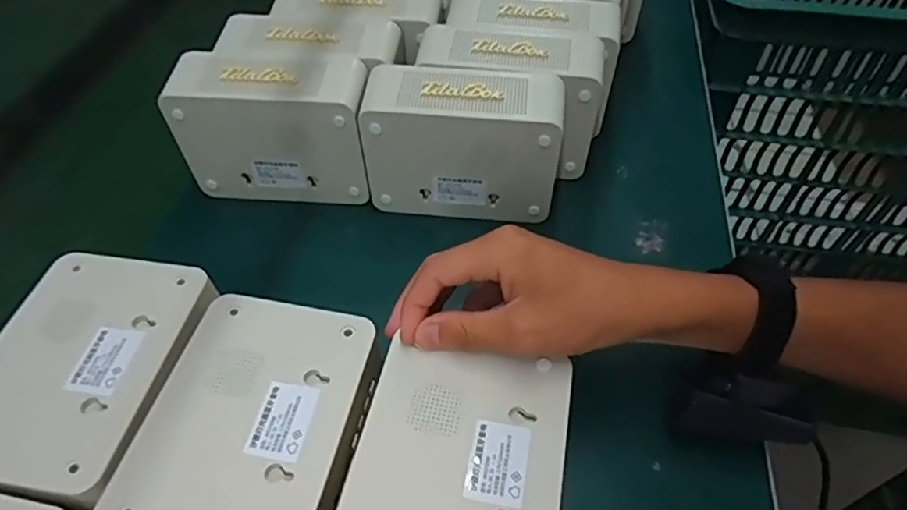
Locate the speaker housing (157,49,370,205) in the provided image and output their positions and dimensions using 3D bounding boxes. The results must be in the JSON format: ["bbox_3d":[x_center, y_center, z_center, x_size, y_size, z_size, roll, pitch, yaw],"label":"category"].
[{"bbox_3d":[-0.136,-0.092,0.455,0.141,0.120,0.057,2,51,2],"label":"speaker housing"}]

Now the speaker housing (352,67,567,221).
[{"bbox_3d":[0.007,-0.080,0.436,0.141,0.107,0.053,5,51,5],"label":"speaker housing"}]

